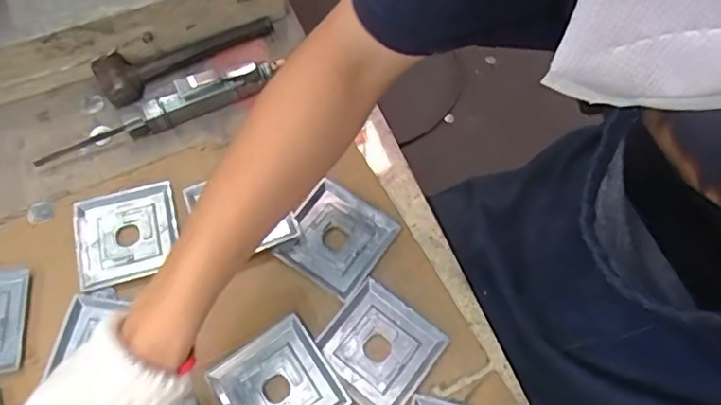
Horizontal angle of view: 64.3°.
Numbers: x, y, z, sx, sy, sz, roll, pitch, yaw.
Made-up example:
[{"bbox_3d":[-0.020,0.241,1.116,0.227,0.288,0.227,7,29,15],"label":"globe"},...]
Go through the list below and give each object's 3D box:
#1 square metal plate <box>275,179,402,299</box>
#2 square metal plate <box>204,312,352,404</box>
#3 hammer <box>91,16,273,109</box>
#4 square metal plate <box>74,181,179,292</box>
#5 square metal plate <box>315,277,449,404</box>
[{"bbox_3d":[-0.023,0.032,0.529,0.088,0.007,0.090,32,68,14],"label":"square metal plate"},{"bbox_3d":[-0.068,0.151,0.467,0.090,0.010,0.089,-32,68,-15],"label":"square metal plate"},{"bbox_3d":[-0.186,-0.162,0.611,0.189,0.032,0.040,-28,68,-13],"label":"hammer"},{"bbox_3d":[-0.216,0.027,0.531,0.093,0.012,0.089,-18,66,-9],"label":"square metal plate"},{"bbox_3d":[0.015,0.124,0.490,0.089,0.007,0.088,36,69,16],"label":"square metal plate"}]

